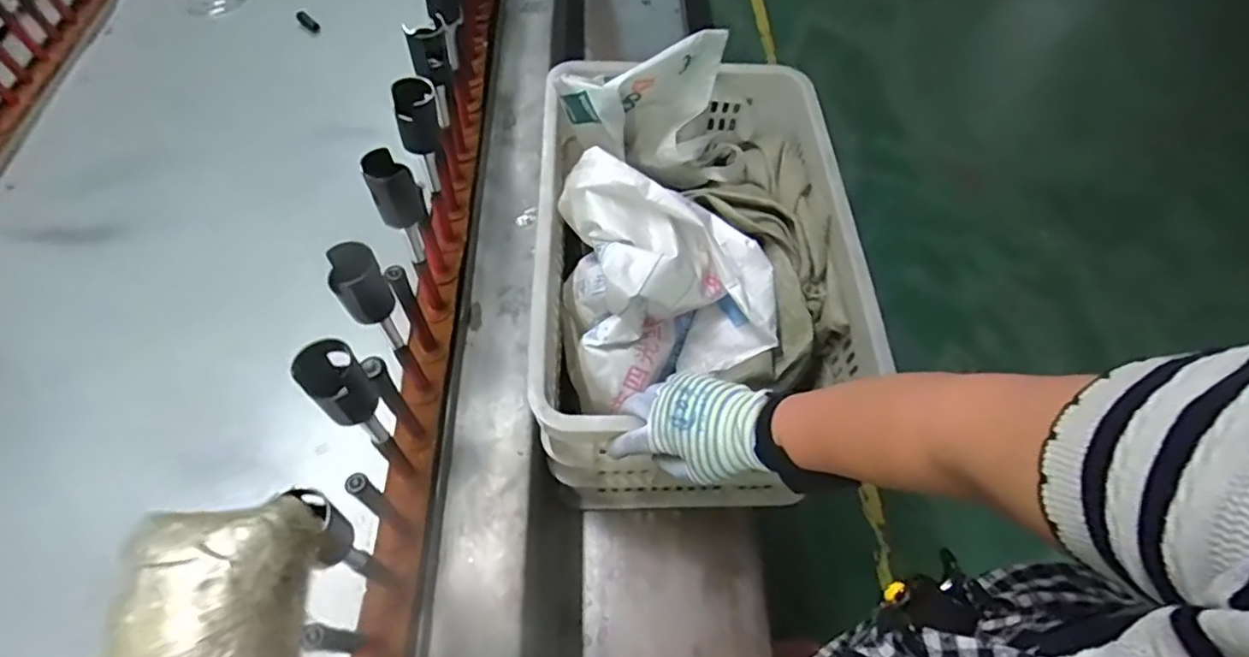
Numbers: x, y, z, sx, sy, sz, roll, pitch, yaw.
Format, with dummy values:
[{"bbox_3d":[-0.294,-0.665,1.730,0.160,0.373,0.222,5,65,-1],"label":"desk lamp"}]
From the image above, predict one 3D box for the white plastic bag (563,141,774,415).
[{"bbox_3d":[0.056,-0.049,0.689,0.221,0.203,0.181,-4,59,-8],"label":"white plastic bag"}]

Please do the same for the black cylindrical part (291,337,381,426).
[{"bbox_3d":[-0.221,0.043,0.480,0.040,0.064,0.041,2,58,-4],"label":"black cylindrical part"}]

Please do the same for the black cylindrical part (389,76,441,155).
[{"bbox_3d":[-0.215,-0.219,0.650,0.043,0.071,0.043,2,58,-4],"label":"black cylindrical part"}]

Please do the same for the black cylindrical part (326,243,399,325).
[{"bbox_3d":[-0.224,-0.038,0.525,0.040,0.068,0.035,-27,64,-20],"label":"black cylindrical part"}]

